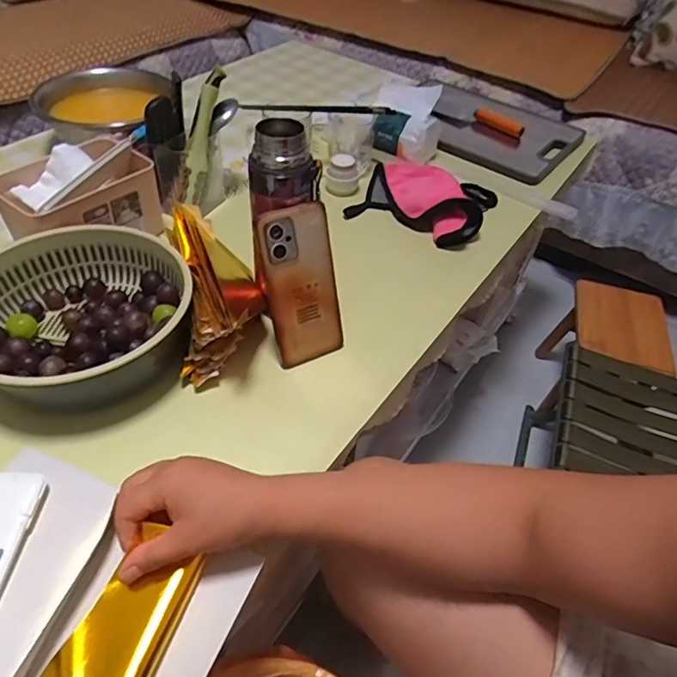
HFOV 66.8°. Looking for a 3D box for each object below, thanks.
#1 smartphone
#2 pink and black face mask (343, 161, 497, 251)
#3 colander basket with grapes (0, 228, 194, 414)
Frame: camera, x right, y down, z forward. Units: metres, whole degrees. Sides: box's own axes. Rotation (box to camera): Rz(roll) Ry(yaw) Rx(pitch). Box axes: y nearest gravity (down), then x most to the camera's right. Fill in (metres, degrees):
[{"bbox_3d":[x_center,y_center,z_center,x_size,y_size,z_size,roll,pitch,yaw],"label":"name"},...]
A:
[{"bbox_3d":[-0.036,-0.052,0.522,0.073,0.161,0.012,-22,33,-23],"label":"smartphone"},{"bbox_3d":[0.130,-0.215,0.768,0.192,0.051,0.165,22,48,16],"label":"pink and black face mask"},{"bbox_3d":[-0.269,-0.027,0.534,0.217,0.072,0.194,-22,52,-24],"label":"colander basket with grapes"}]

